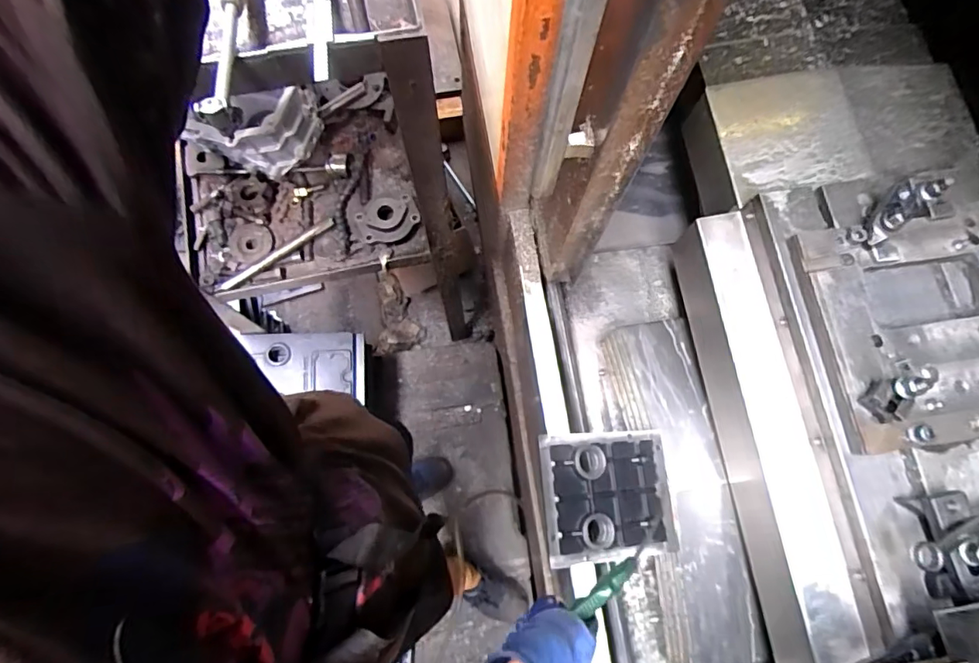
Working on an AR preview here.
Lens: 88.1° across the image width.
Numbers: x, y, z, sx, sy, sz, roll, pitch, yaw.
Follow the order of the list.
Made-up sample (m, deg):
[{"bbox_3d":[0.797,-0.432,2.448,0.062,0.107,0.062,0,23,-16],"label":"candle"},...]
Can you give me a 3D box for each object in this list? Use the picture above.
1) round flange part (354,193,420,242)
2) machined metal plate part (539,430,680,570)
[{"bbox_3d":[-0.199,-0.222,1.003,0.118,0.030,0.092,-24,78,-8],"label":"round flange part"},{"bbox_3d":[0.209,0.281,0.876,0.245,0.040,0.207,1,73,-18],"label":"machined metal plate part"}]

